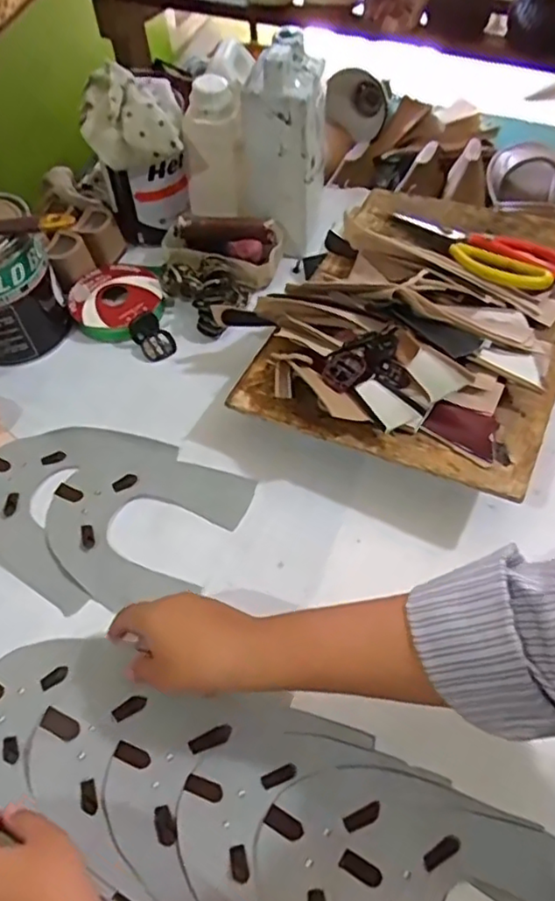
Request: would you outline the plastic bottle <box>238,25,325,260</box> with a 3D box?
[{"bbox_3d":[0.013,-0.310,0.641,0.075,0.185,0.084,27,61,19],"label":"plastic bottle"}]

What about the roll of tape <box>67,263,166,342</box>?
[{"bbox_3d":[-0.172,-0.159,0.665,0.099,0.024,0.094,-1,56,1],"label":"roll of tape"}]

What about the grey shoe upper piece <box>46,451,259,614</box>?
[{"bbox_3d":[-0.118,0.063,0.531,0.159,0.005,0.139,17,60,9],"label":"grey shoe upper piece"}]

